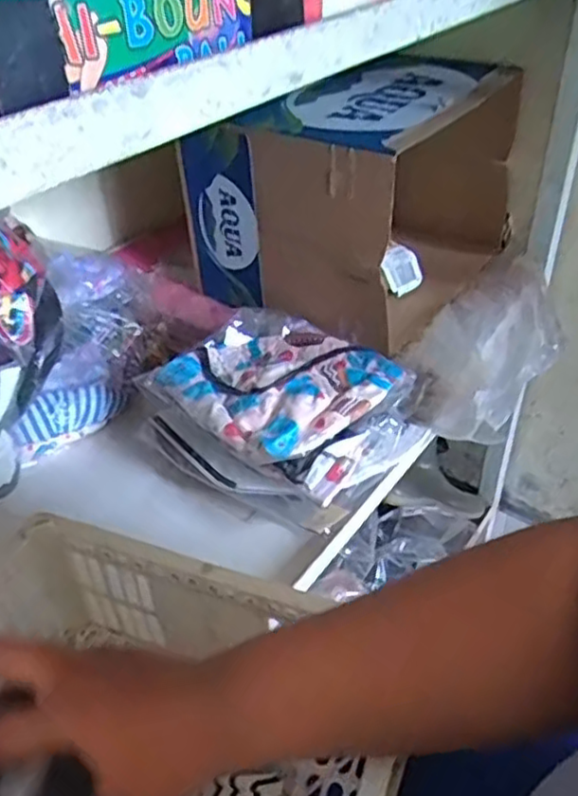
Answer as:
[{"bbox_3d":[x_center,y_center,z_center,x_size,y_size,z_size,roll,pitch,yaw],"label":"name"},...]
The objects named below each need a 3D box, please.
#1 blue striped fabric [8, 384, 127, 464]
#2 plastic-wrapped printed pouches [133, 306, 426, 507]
[{"bbox_3d":[-0.264,0.017,0.823,0.147,0.059,0.033,-32,47,-32],"label":"blue striped fabric"},{"bbox_3d":[-0.004,-0.003,0.762,0.203,0.075,0.251,-32,47,-32],"label":"plastic-wrapped printed pouches"}]

